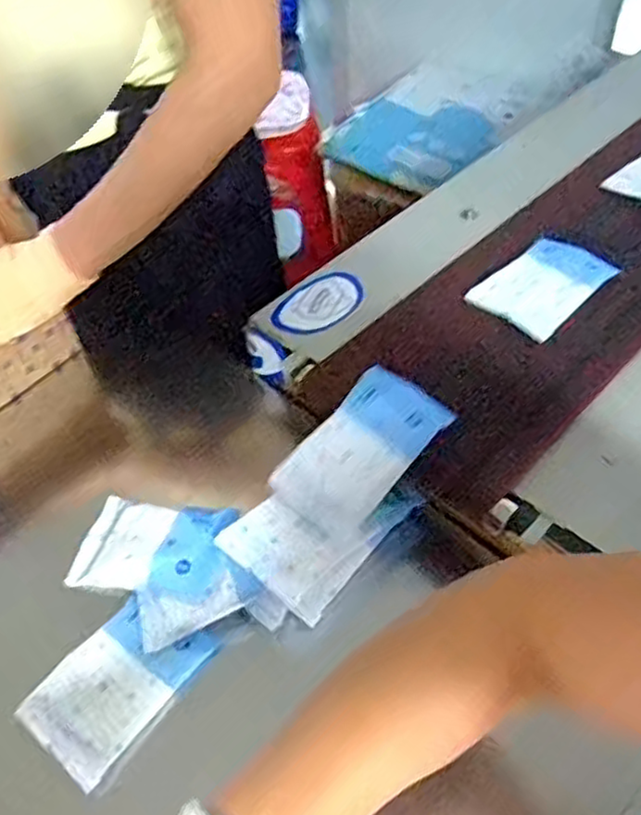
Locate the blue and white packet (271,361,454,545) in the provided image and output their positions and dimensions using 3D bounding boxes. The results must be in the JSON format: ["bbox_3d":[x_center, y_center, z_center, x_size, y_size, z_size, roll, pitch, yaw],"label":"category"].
[{"bbox_3d":[0.031,0.034,0.567,0.082,0.011,0.138,41,84,23],"label":"blue and white packet"}]

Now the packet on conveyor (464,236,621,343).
[{"bbox_3d":[0.215,-0.118,0.686,0.125,0.026,0.083,-37,58,-24],"label":"packet on conveyor"}]

